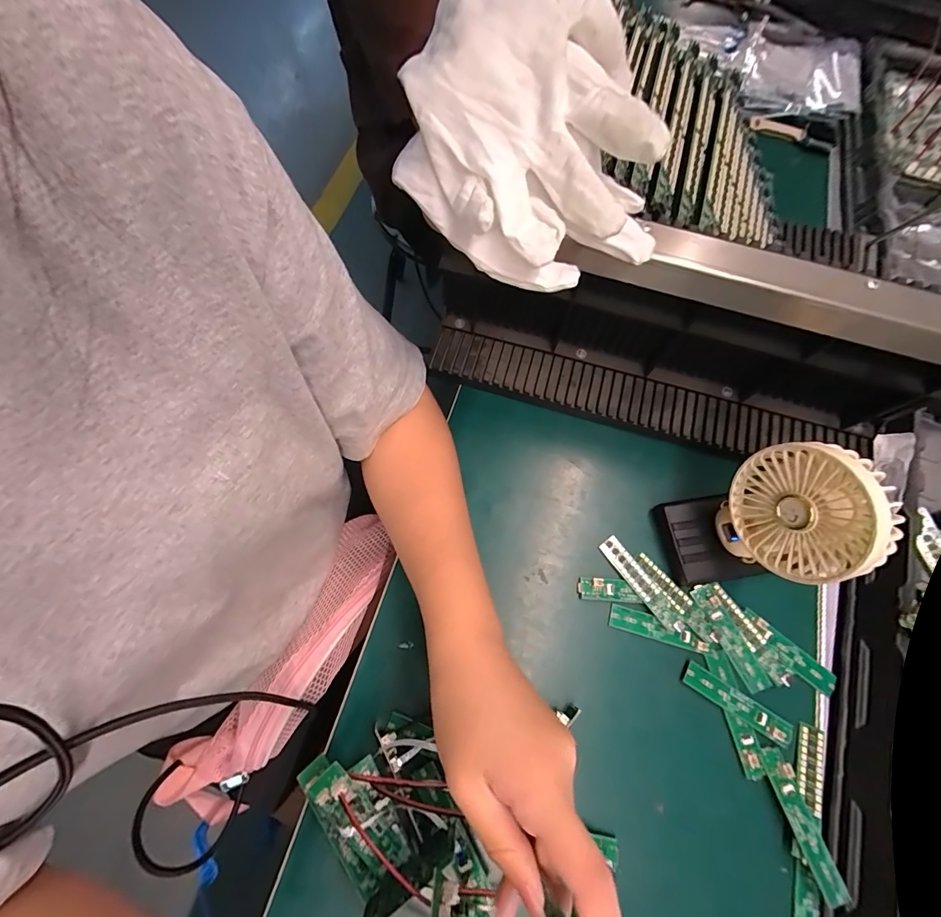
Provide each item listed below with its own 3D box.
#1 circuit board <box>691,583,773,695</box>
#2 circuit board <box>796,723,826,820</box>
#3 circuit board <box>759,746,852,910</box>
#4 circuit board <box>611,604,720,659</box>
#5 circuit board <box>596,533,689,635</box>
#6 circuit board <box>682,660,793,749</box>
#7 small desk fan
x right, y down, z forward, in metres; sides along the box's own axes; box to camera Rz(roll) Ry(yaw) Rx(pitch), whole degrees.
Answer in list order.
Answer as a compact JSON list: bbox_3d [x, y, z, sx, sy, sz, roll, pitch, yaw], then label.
[{"bbox_3d":[0.207,0.143,0.325,0.018,0.005,0.083,-24,75,-12],"label":"circuit board"},{"bbox_3d":[0.249,0.227,0.297,0.021,0.004,0.061,25,64,4],"label":"circuit board"},{"bbox_3d":[0.230,0.252,0.280,0.016,0.004,0.084,-14,62,1],"label":"circuit board"},{"bbox_3d":[0.154,0.138,0.323,0.085,0.005,0.018,17,71,1],"label":"circuit board"},{"bbox_3d":[0.141,0.103,0.334,0.018,0.005,0.084,-34,77,-14],"label":"circuit board"},{"bbox_3d":[0.203,0.186,0.308,0.084,0.006,0.018,32,72,6],"label":"circuit board"},{"bbox_3d":[0.208,0.044,0.288,0.086,0.131,0.087,-8,72,-7],"label":"small desk fan"}]

